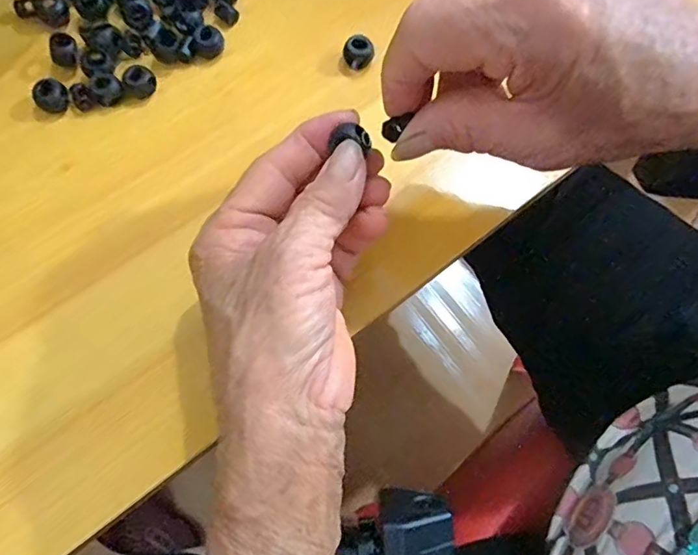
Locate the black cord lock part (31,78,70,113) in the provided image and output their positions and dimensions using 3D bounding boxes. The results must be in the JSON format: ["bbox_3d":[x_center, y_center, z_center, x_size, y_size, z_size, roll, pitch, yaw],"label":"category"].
[{"bbox_3d":[-0.164,-0.099,0.282,0.017,0.013,0.015,-35,75,-12],"label":"black cord lock part"}]

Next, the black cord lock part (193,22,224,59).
[{"bbox_3d":[-0.081,-0.137,0.295,0.015,0.010,0.014,9,71,3],"label":"black cord lock part"}]

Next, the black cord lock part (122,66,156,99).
[{"bbox_3d":[-0.117,-0.110,0.286,0.013,0.010,0.016,38,75,12],"label":"black cord lock part"}]

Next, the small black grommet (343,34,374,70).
[{"bbox_3d":[0.006,-0.130,0.297,0.017,0.017,0.013,8,71,2],"label":"small black grommet"}]

